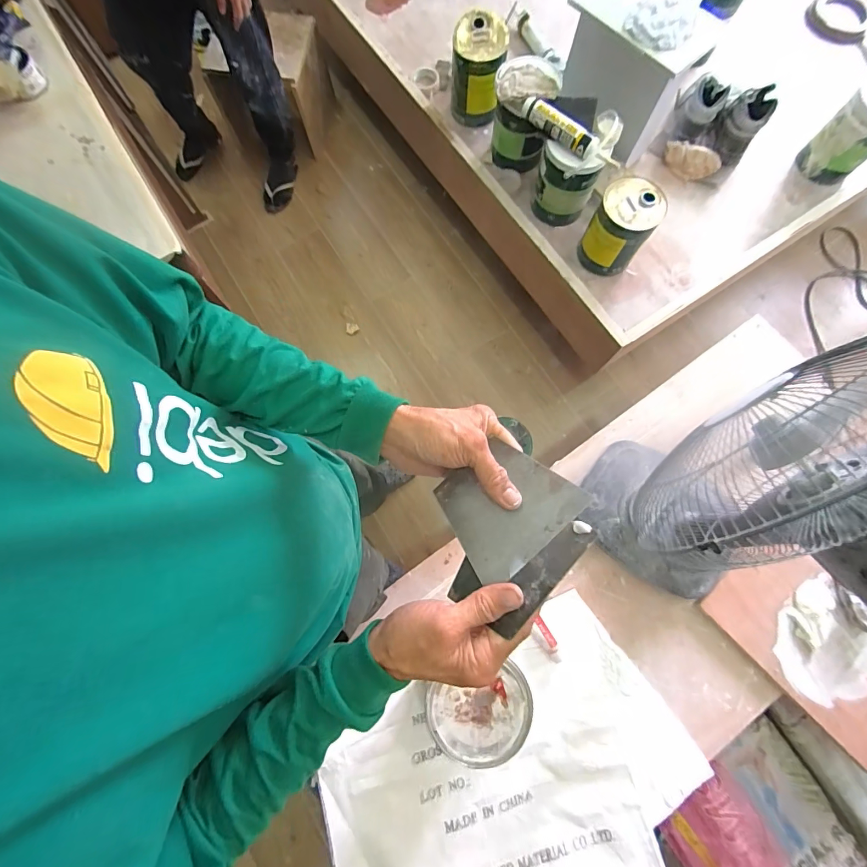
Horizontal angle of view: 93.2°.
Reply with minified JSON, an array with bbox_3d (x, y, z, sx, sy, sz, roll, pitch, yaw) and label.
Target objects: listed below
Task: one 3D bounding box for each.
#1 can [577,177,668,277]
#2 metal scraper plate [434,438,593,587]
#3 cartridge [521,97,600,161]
[{"bbox_3d":[0.509,-0.558,1.133,0.149,0.207,0.157,0,77,0],"label":"can"},{"bbox_3d":[0.056,0.059,0.343,0.101,0.004,0.096,-44,60,1],"label":"metal scraper plate"},{"bbox_3d":[0.319,-0.775,1.037,0.223,0.050,0.045,37,80,8],"label":"cartridge"}]

